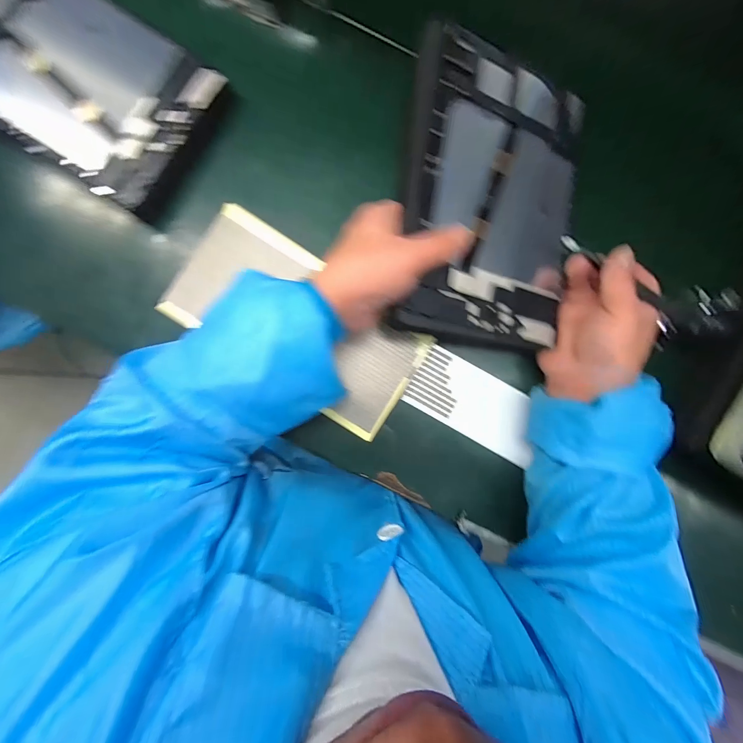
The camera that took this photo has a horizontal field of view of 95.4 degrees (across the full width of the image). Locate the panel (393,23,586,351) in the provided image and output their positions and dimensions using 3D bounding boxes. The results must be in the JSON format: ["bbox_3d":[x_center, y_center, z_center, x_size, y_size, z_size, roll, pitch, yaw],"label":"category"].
[{"bbox_3d":[0.101,-0.146,0.289,0.156,0.025,0.247,11,85,-18],"label":"panel"}]

